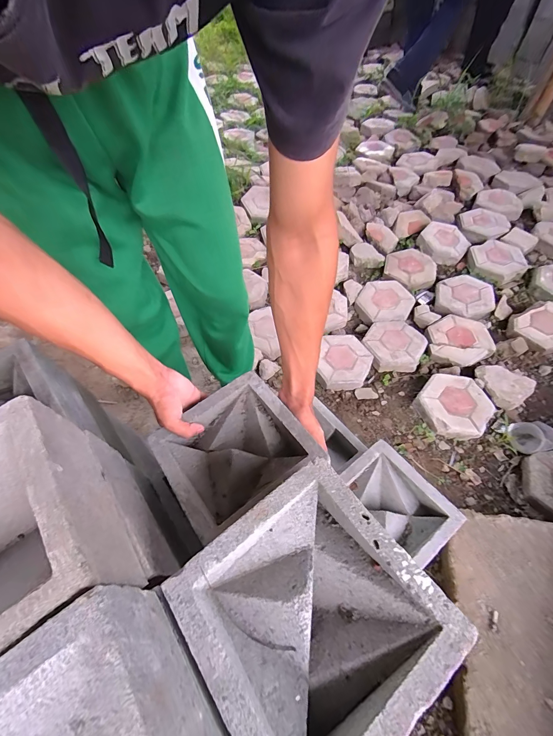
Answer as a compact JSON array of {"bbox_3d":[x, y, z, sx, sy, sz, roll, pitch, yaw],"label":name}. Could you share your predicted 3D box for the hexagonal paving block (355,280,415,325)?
[{"bbox_3d":[0.416,-0.253,1.244,0.204,0.049,0.211,22,61,16],"label":"hexagonal paving block"}]

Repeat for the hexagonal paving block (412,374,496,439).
[{"bbox_3d":[0.550,0.118,1.002,0.201,0.057,0.213,37,66,23],"label":"hexagonal paving block"}]

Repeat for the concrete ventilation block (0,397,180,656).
[{"bbox_3d":[-0.261,0.168,0.292,0.194,0.121,0.196,-33,62,-18],"label":"concrete ventilation block"}]

